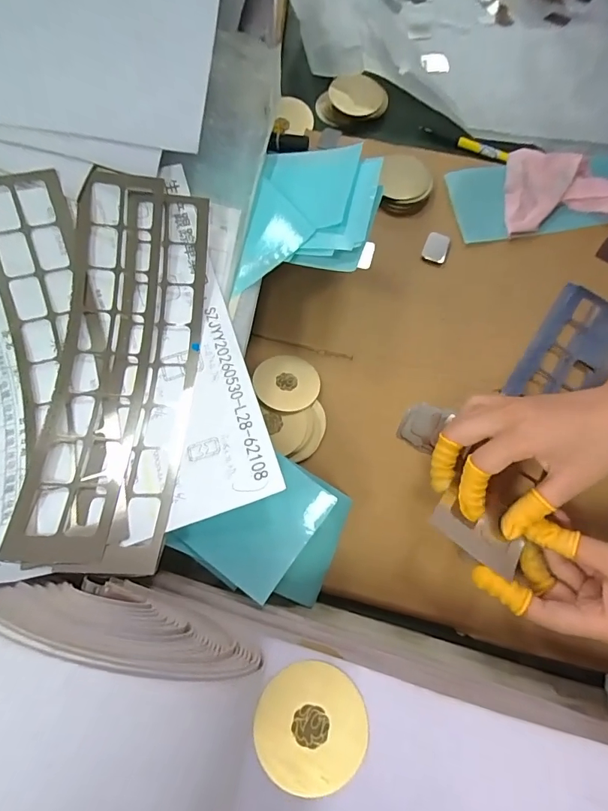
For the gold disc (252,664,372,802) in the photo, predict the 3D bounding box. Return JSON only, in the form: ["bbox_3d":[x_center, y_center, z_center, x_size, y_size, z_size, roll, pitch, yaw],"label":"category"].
[{"bbox_3d":[0.004,0.172,0.231,0.058,0.004,0.057,-3,62,6],"label":"gold disc"}]

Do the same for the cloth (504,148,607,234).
[{"bbox_3d":[0.281,-0.231,0.454,0.140,0.029,0.084,-6,72,-2],"label":"cloth"}]

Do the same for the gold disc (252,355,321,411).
[{"bbox_3d":[-0.016,-0.022,0.394,0.059,0.004,0.058,3,58,-5],"label":"gold disc"}]

